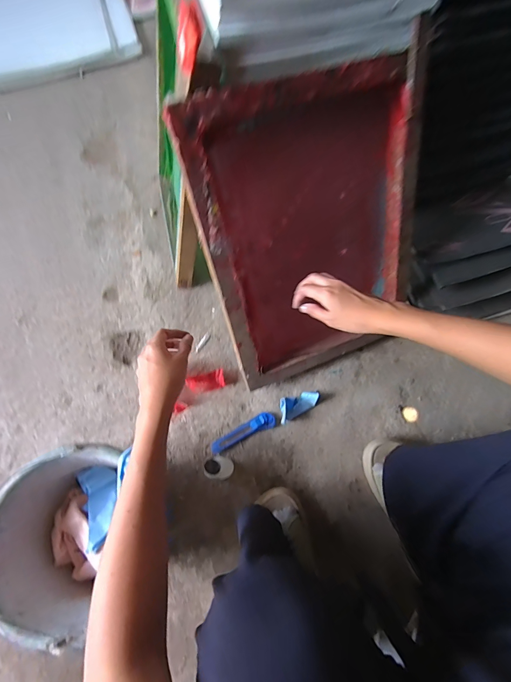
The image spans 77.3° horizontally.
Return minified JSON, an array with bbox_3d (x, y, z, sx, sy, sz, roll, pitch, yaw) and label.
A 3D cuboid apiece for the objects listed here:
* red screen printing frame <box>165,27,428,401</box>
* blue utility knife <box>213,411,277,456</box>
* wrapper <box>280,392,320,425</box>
[{"bbox_3d":[0.102,-0.159,0.532,0.366,0.456,0.044,-25,38,-7],"label":"red screen printing frame"},{"bbox_3d":[-0.025,0.179,0.631,0.134,0.016,0.033,-23,70,-8],"label":"blue utility knife"},{"bbox_3d":[0.081,0.124,0.632,0.088,0.028,0.042,-30,71,-10],"label":"wrapper"}]

